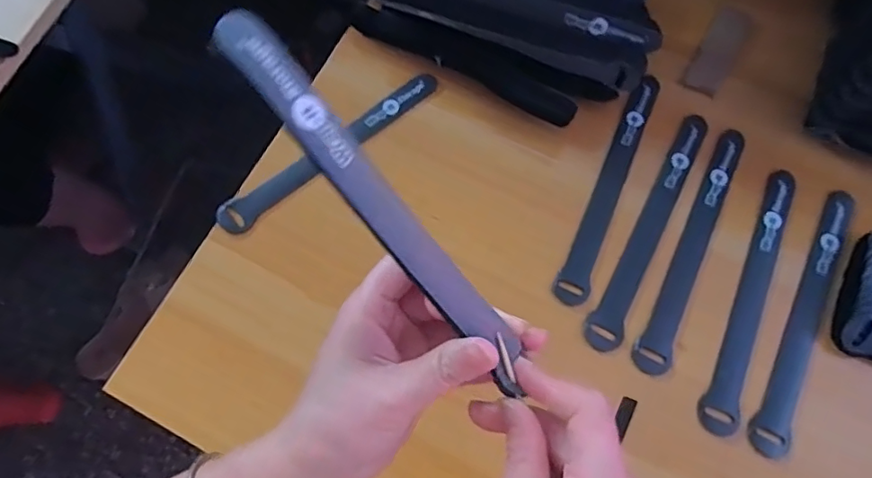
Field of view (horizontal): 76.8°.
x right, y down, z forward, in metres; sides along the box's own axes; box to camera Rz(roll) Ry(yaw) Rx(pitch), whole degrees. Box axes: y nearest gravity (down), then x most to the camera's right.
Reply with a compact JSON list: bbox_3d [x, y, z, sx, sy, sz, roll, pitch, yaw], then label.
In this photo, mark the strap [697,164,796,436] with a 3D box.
[{"bbox_3d":[0.218,0.036,0.379,0.024,0.004,0.199,23,74,9],"label":"strap"}]

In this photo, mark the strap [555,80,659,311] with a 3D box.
[{"bbox_3d":[0.132,-0.042,0.409,0.023,0.005,0.196,23,74,9],"label":"strap"}]

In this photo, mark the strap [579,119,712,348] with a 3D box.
[{"bbox_3d":[0.155,-0.011,0.398,0.023,0.005,0.200,27,74,10],"label":"strap"}]

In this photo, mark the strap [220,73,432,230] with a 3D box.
[{"bbox_3d":[-0.079,-0.071,0.421,0.197,0.010,0.024,-40,75,-11],"label":"strap"}]

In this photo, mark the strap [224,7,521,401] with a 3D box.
[{"bbox_3d":[-0.018,-0.010,0.227,0.021,0.007,0.186,-46,109,-27],"label":"strap"}]

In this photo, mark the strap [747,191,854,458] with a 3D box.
[{"bbox_3d":[0.255,0.052,0.377,0.023,0.007,0.201,25,71,18],"label":"strap"}]

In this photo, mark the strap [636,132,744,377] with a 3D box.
[{"bbox_3d":[0.185,0.002,0.391,0.022,0.004,0.198,26,74,10],"label":"strap"}]

